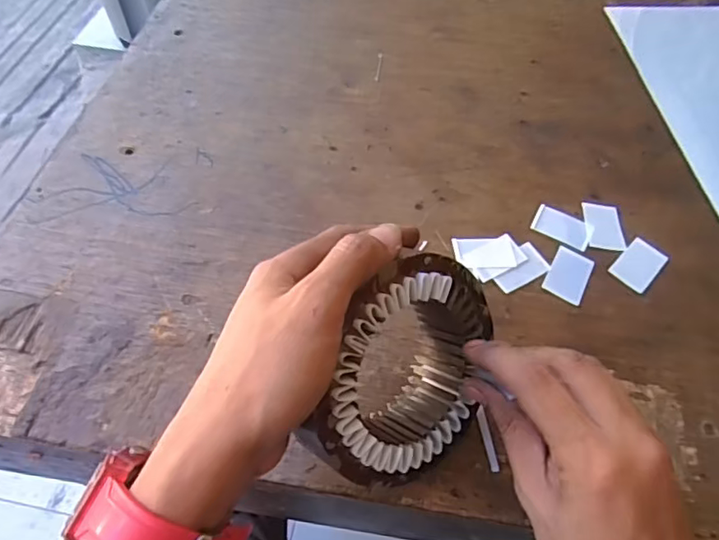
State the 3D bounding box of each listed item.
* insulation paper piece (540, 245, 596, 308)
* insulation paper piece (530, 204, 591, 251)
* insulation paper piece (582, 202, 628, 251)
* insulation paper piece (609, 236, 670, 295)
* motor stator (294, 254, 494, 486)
[{"bbox_3d":[0.153,0.003,0.405,0.028,0.004,0.045,25,58,16],"label":"insulation paper piece"},{"bbox_3d":[0.160,-0.035,0.435,0.044,0.004,0.031,29,59,18],"label":"insulation paper piece"},{"bbox_3d":[0.192,-0.035,0.433,0.028,0.004,0.044,3,54,1],"label":"insulation paper piece"},{"bbox_3d":[0.208,-0.004,0.412,0.028,0.004,0.043,38,62,23],"label":"insulation paper piece"},{"bbox_3d":[0.021,0.050,0.297,0.112,0.115,0.037,9,4,-41],"label":"motor stator"}]

